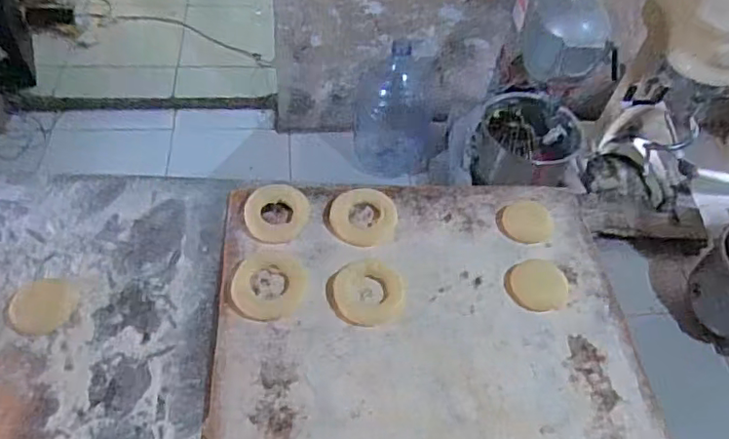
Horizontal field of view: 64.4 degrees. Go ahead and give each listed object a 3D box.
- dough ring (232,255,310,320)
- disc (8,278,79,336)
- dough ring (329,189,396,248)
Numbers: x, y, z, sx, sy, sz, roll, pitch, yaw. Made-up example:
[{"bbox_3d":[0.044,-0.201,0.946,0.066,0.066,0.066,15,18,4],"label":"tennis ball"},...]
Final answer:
[{"bbox_3d":[-0.096,0.068,0.590,0.073,0.006,0.073,2,50,-2],"label":"dough ring"},{"bbox_3d":[-0.315,0.084,0.567,0.058,0.004,0.059,2,50,-2],"label":"disc"},{"bbox_3d":[-0.001,-0.003,0.651,0.073,0.012,0.073,2,50,-2],"label":"dough ring"}]

